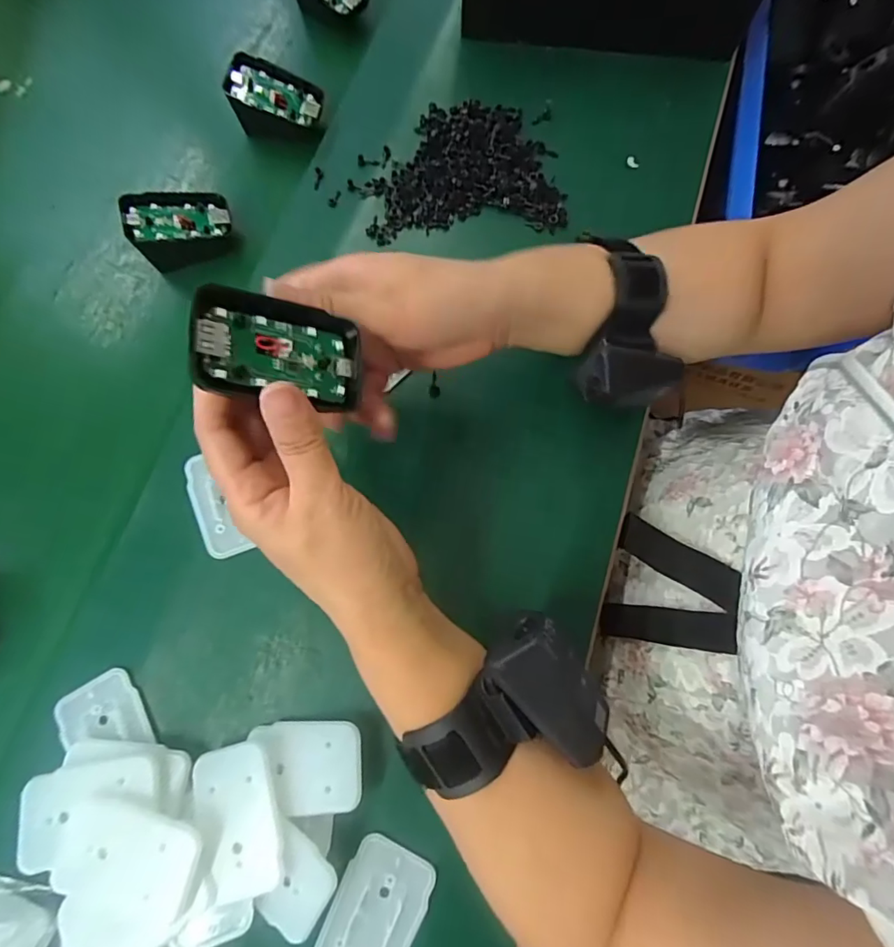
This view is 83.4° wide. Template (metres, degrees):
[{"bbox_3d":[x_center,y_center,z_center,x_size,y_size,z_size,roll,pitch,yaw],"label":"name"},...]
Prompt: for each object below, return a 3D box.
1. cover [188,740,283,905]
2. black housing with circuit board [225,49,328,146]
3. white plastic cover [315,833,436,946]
[{"bbox_3d":[-0.108,0.176,0.256,0.041,0.009,0.066,-16,73,-3],"label":"cover"},{"bbox_3d":[-0.135,-0.296,0.402,0.067,0.043,0.041,8,73,4],"label":"black housing with circuit board"},{"bbox_3d":[-0.038,0.230,0.259,0.044,0.005,0.067,27,76,9],"label":"white plastic cover"}]

